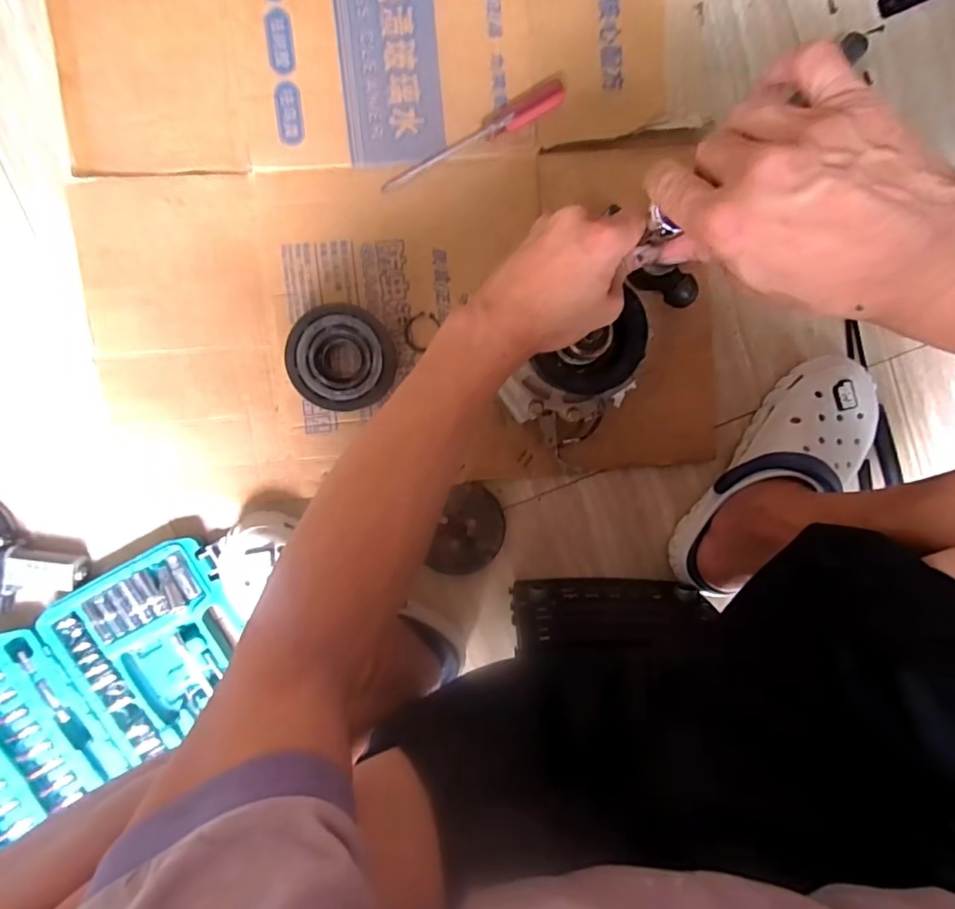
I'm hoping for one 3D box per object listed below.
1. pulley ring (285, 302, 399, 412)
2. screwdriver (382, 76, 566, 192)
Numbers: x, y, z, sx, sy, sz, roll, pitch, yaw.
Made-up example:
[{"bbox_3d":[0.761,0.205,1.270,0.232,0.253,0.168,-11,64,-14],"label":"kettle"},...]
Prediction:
[{"bbox_3d":[-0.134,-0.097,0.519,0.098,0.047,0.104,0,97,-2],"label":"pulley ring"},{"bbox_3d":[-0.007,-0.313,0.499,0.192,0.023,0.028,-24,97,0],"label":"screwdriver"}]

